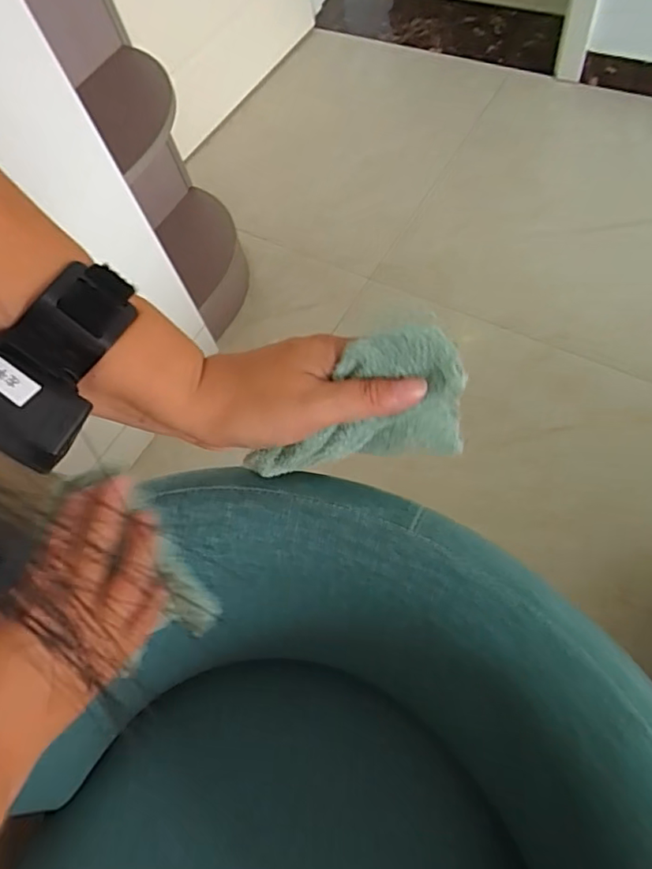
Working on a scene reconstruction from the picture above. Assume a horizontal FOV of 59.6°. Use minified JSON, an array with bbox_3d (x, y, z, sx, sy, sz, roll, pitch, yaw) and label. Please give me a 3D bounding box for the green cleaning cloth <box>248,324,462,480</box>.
[{"bbox_3d":[0.016,-0.014,0.300,0.117,0.073,0.045,-10,69,-6],"label":"green cleaning cloth"}]

